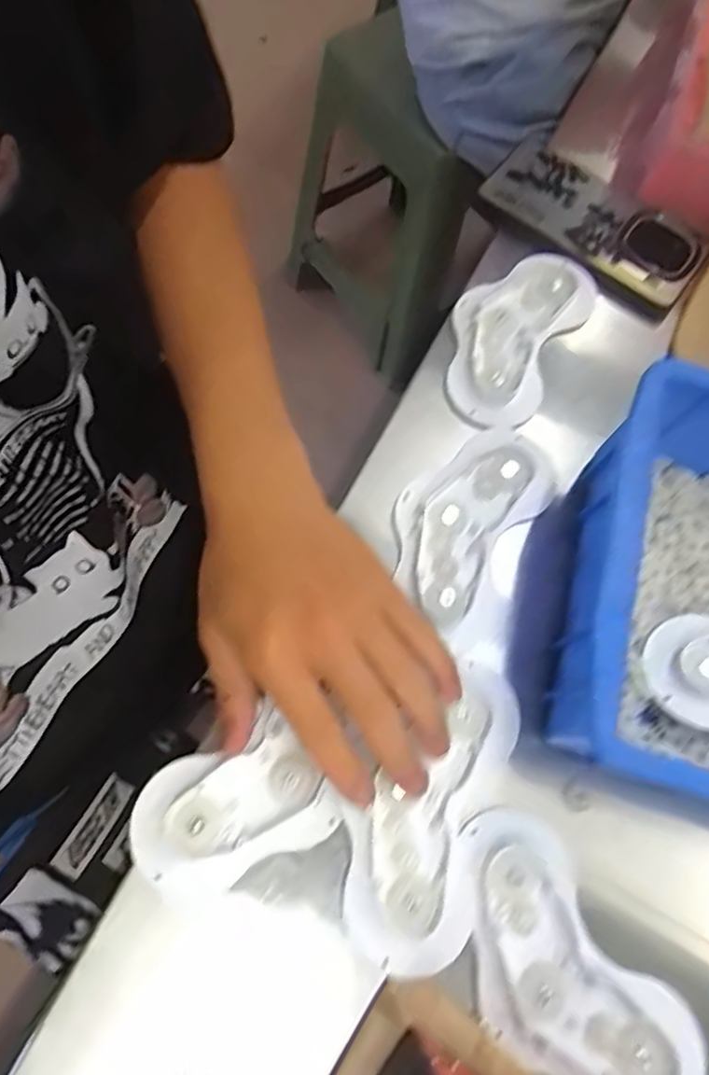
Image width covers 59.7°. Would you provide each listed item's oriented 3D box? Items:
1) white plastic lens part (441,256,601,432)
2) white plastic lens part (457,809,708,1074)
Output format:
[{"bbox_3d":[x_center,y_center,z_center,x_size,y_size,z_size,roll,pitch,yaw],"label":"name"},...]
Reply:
[{"bbox_3d":[0.107,-0.141,0.417,0.077,0.017,0.149,31,71,6],"label":"white plastic lens part"},{"bbox_3d":[0.098,0.211,0.296,0.074,0.019,0.150,-35,77,-16],"label":"white plastic lens part"}]

